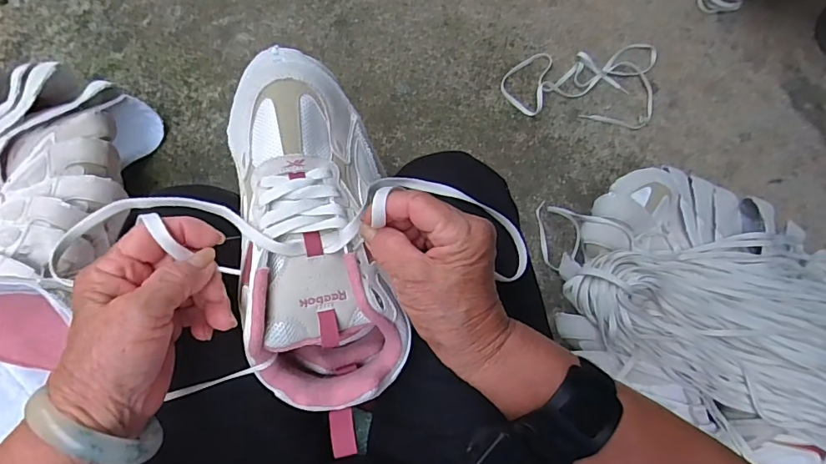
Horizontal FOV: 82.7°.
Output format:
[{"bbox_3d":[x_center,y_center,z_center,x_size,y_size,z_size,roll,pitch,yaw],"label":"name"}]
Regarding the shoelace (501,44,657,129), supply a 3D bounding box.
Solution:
[{"bbox_3d":[0.301,-0.280,0.838,0.270,0.030,0.162,7,80,0],"label":"shoelace"}]

